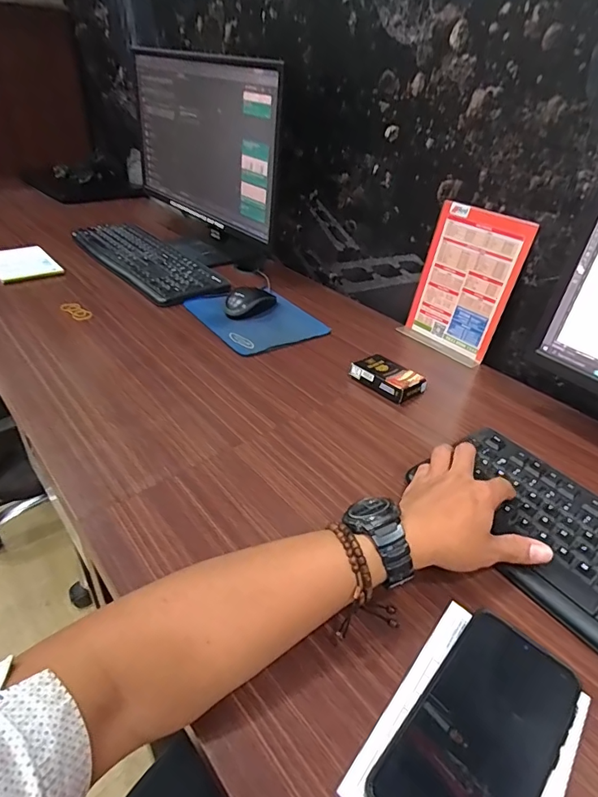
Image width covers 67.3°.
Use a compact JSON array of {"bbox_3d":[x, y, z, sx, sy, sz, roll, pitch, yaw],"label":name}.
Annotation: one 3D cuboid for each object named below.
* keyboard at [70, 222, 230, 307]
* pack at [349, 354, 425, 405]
[{"bbox_3d":[-0.315,-0.289,0.927,0.150,0.019,0.447,-23,45,-33],"label":"keyboard"},{"bbox_3d":[0.124,-0.030,0.629,0.065,0.024,0.091,-28,48,-37],"label":"pack"}]

